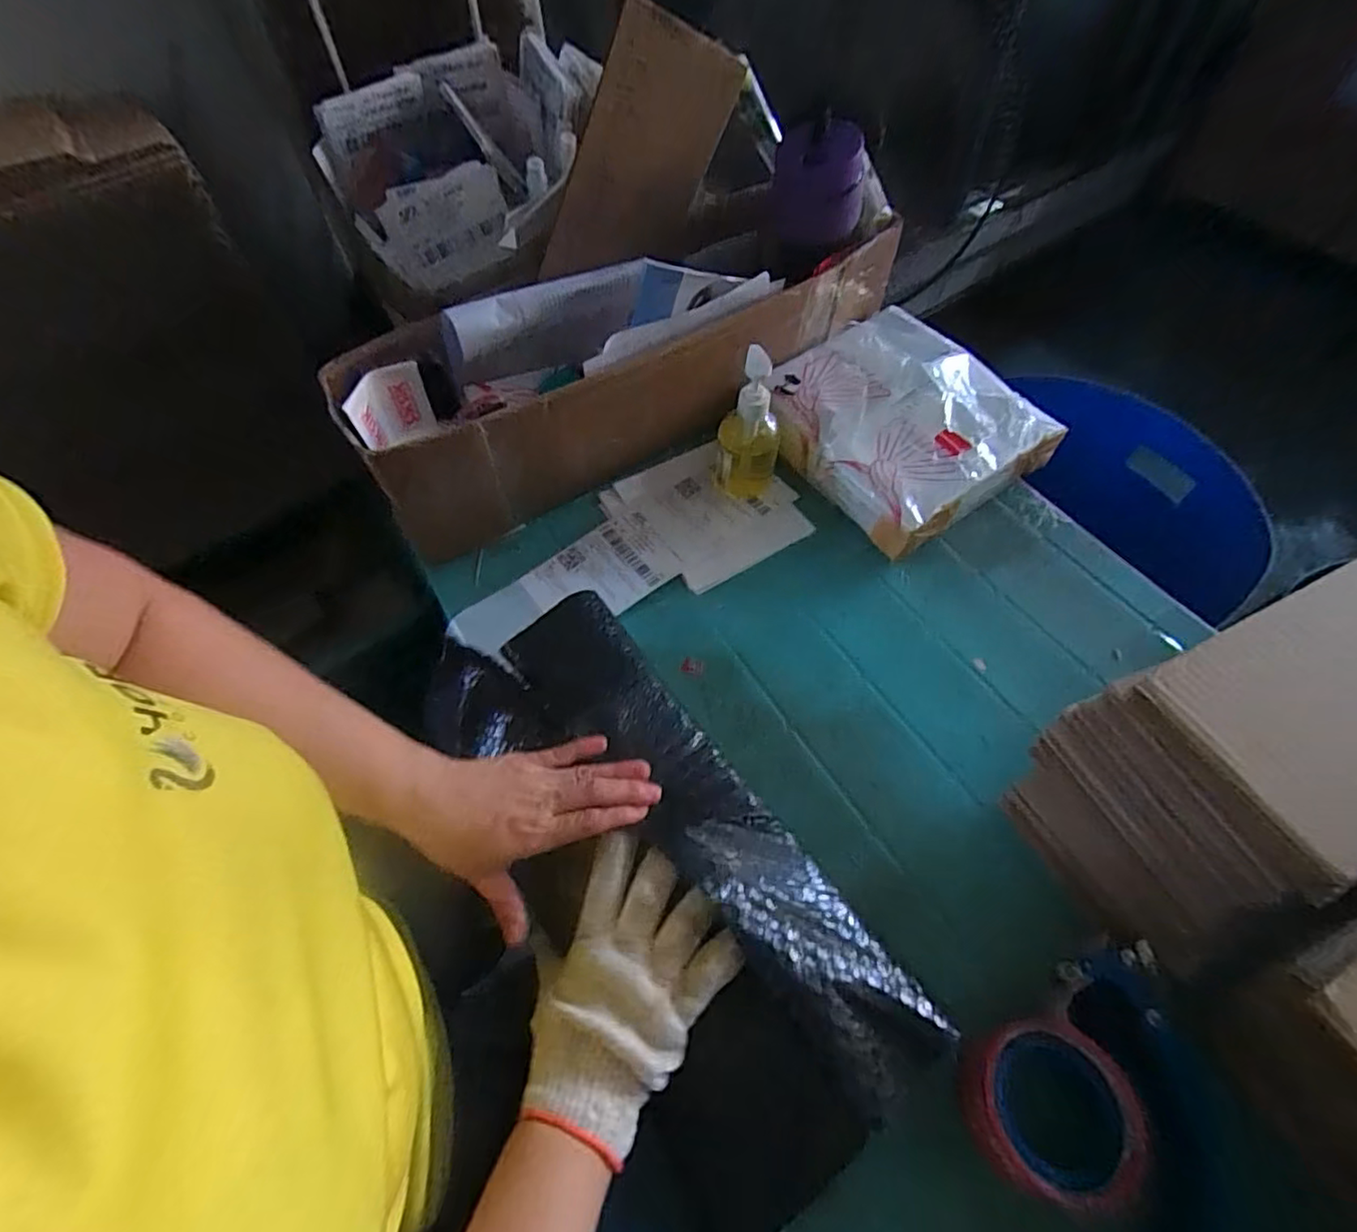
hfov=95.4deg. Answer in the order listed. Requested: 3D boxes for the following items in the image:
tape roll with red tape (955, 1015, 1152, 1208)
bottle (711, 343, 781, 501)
[{"bbox_3d":[0.218,0.291,0.365,0.088,0.043,0.081,-1,59,1],"label":"tape roll with red tape"},{"bbox_3d":[0.066,-0.185,0.609,0.063,0.139,0.055,25,63,16],"label":"bottle"}]

